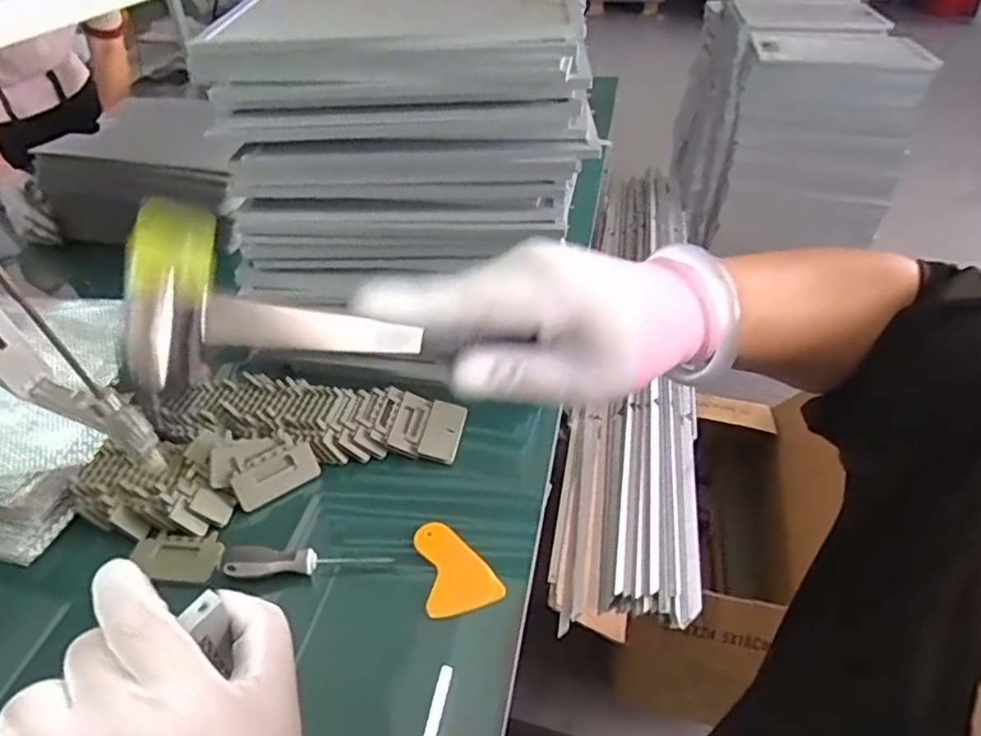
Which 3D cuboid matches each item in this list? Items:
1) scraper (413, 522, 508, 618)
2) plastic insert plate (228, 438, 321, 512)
[{"bbox_3d":[-0.032,0.187,0.619,0.071,0.006,0.095,-9,44,-10],"label":"scraper"},{"bbox_3d":[-0.228,0.112,0.684,0.088,0.050,0.007,-30,11,-26],"label":"plastic insert plate"}]

